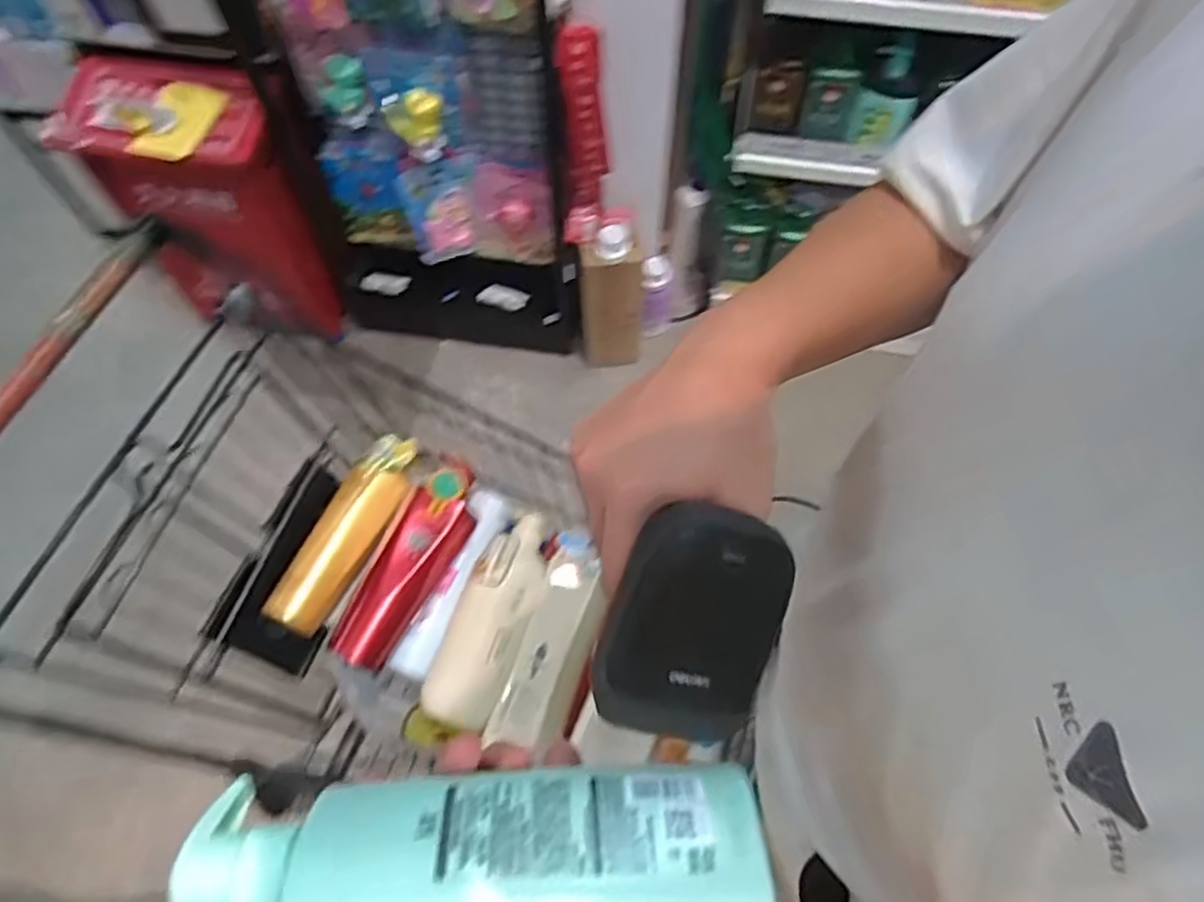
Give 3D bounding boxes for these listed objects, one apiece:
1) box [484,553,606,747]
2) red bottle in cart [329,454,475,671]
[{"bbox_3d":[-0.053,0.212,0.794,0.074,0.046,0.198,16,64,8],"label":"box"},{"bbox_3d":[-0.211,0.114,0.820,0.073,0.064,0.249,25,65,12],"label":"red bottle in cart"}]

